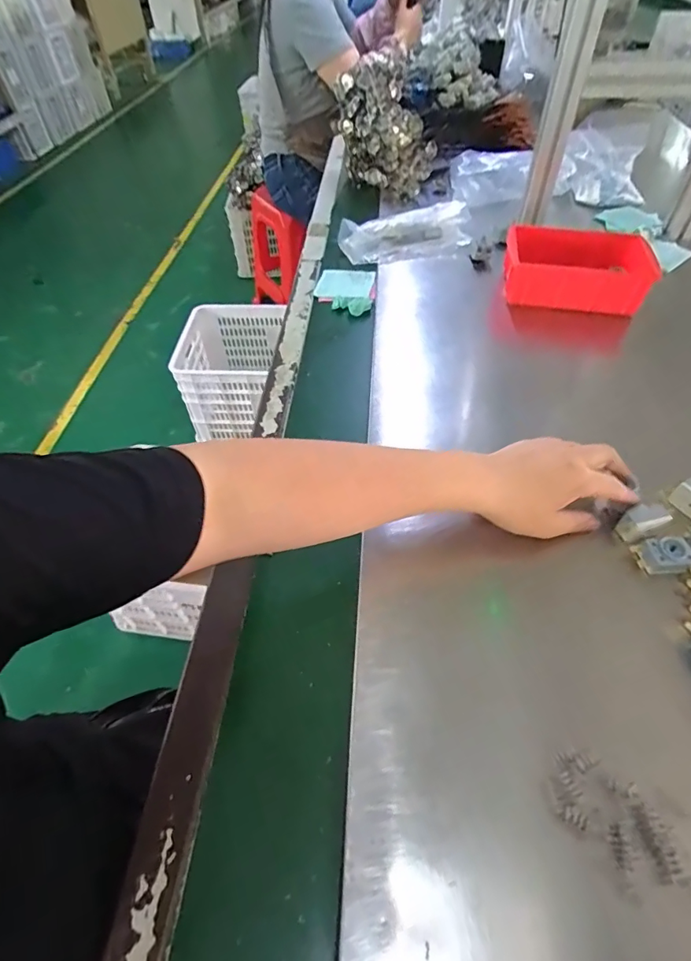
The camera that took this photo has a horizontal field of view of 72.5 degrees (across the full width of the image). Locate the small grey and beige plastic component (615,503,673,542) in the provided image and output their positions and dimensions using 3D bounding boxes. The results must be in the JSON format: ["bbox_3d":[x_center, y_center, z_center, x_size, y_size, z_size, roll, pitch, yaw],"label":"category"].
[{"bbox_3d":[0.272,0.038,0.432,0.033,0.030,0.023,-18,52,-13],"label":"small grey and beige plastic component"}]

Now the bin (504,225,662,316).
[{"bbox_3d":[0.331,-0.303,0.688,0.189,0.061,0.123,9,51,9],"label":"bin"}]

